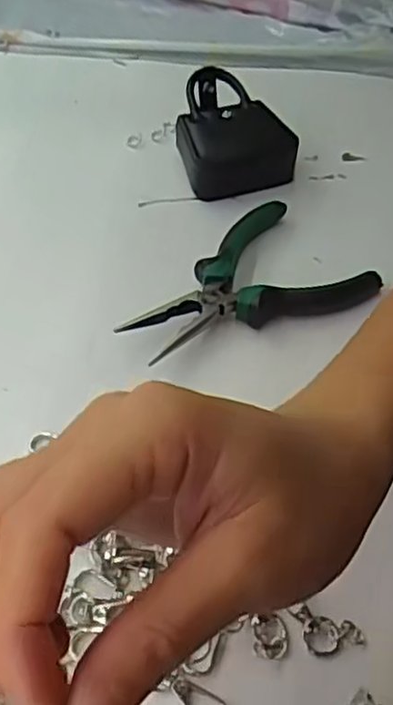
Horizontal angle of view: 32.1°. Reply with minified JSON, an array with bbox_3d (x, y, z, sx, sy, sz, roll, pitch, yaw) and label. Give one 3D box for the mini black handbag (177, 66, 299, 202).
[{"bbox_3d":[0.023,-0.160,0.500,0.079,0.046,0.096,-10,49,-11],"label":"mini black handbag"}]

